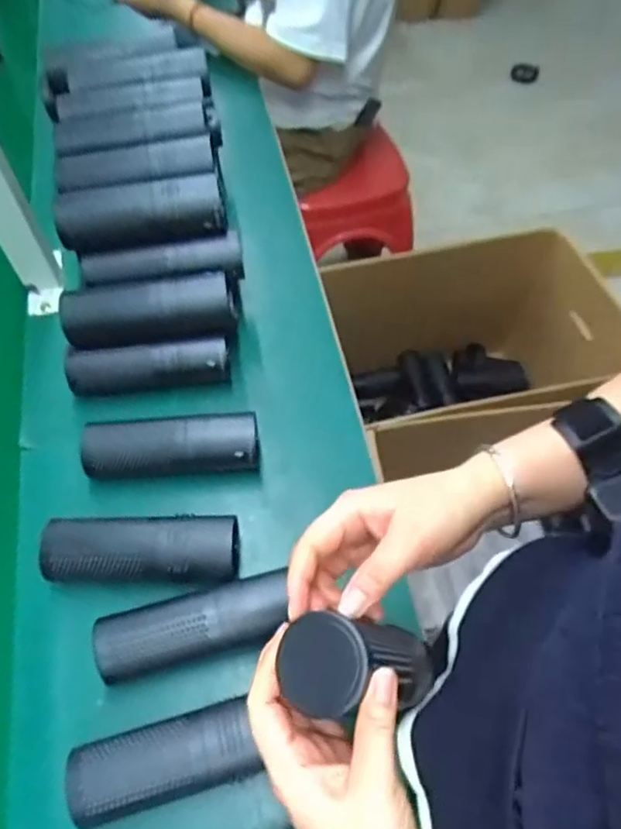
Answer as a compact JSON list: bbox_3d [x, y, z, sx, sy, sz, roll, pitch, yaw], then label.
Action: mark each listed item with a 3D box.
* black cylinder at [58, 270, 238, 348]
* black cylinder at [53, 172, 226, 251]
[{"bbox_3d":[-0.161,-0.107,0.600,0.165,0.049,0.061,-7,58,-2],"label":"black cylinder"},{"bbox_3d":[-0.174,-0.206,0.619,0.168,0.052,0.050,-7,58,-2],"label":"black cylinder"}]

